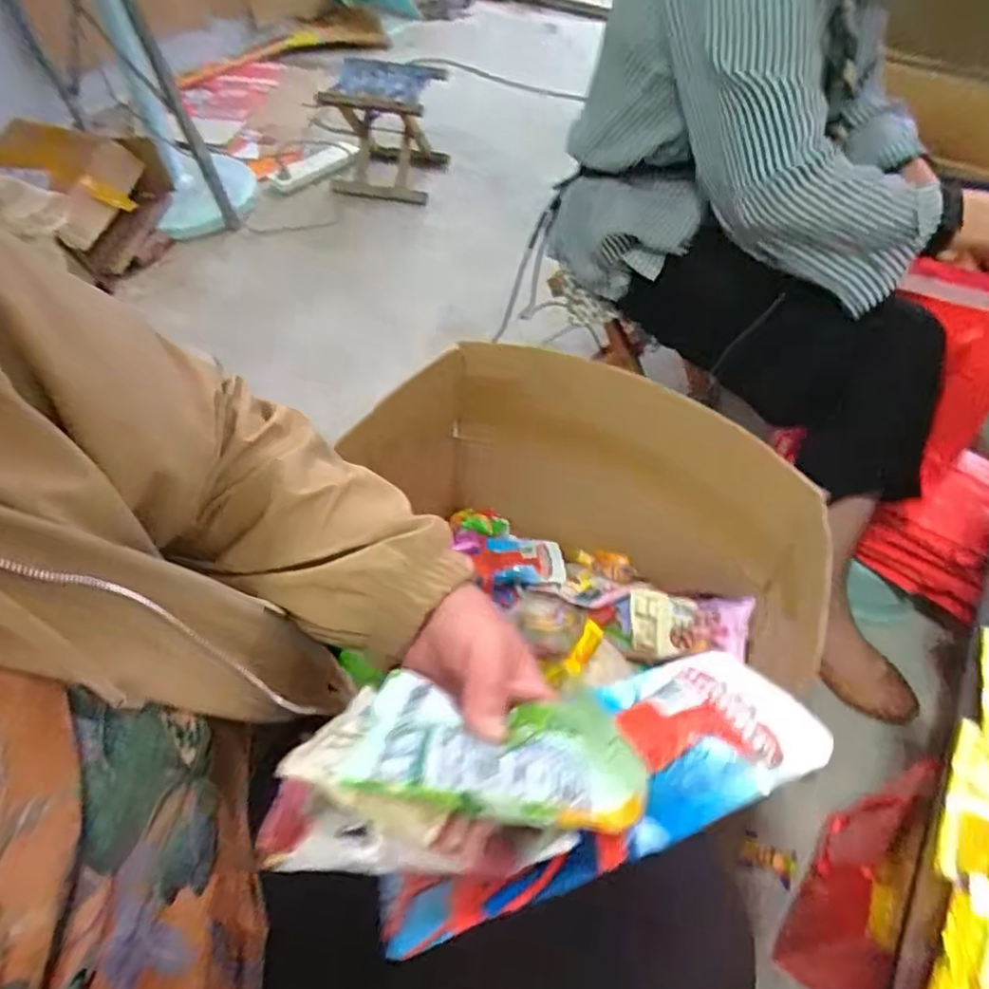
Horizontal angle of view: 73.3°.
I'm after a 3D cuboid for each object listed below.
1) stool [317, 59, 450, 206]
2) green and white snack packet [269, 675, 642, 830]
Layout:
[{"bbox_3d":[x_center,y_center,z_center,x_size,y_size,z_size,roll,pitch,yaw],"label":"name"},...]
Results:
[{"bbox_3d":[-0.276,-0.926,1.679,0.283,0.251,0.255,9,52,6],"label":"stool"},{"bbox_3d":[-0.011,0.110,0.301,0.147,0.020,0.077,5,15,2],"label":"green and white snack packet"}]

